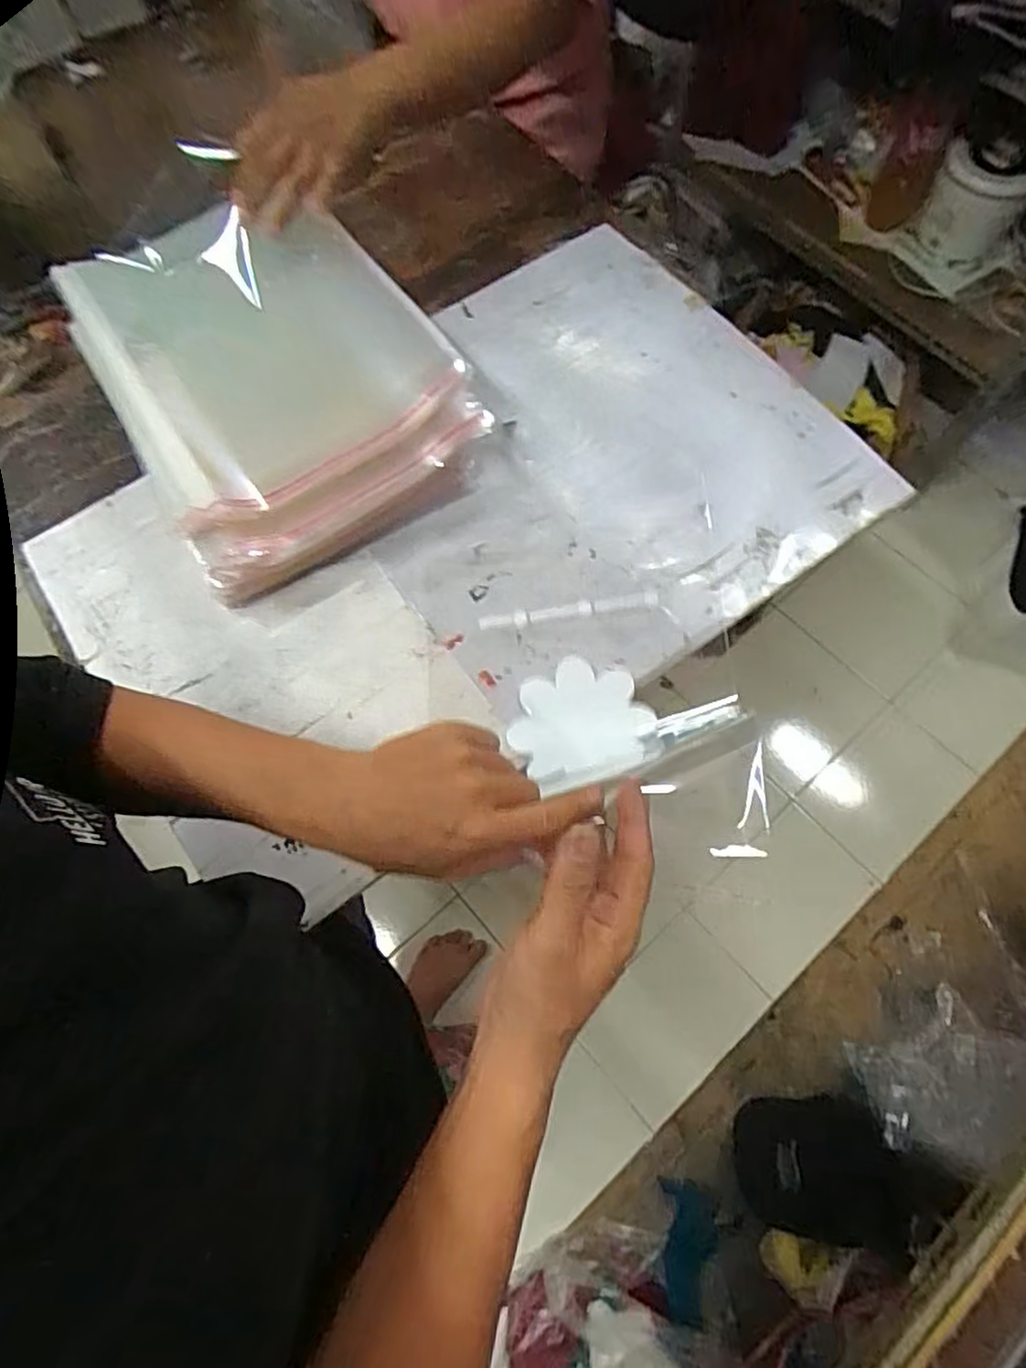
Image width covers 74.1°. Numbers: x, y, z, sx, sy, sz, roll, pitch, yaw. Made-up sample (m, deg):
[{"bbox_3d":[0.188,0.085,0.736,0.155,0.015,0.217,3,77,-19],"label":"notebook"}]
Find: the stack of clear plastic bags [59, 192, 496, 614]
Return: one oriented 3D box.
[{"bbox_3d":[-0.240,-0.310,0.654,0.273,0.078,0.423,-31,71,-9],"label":"stack of clear plastic bags"}]

